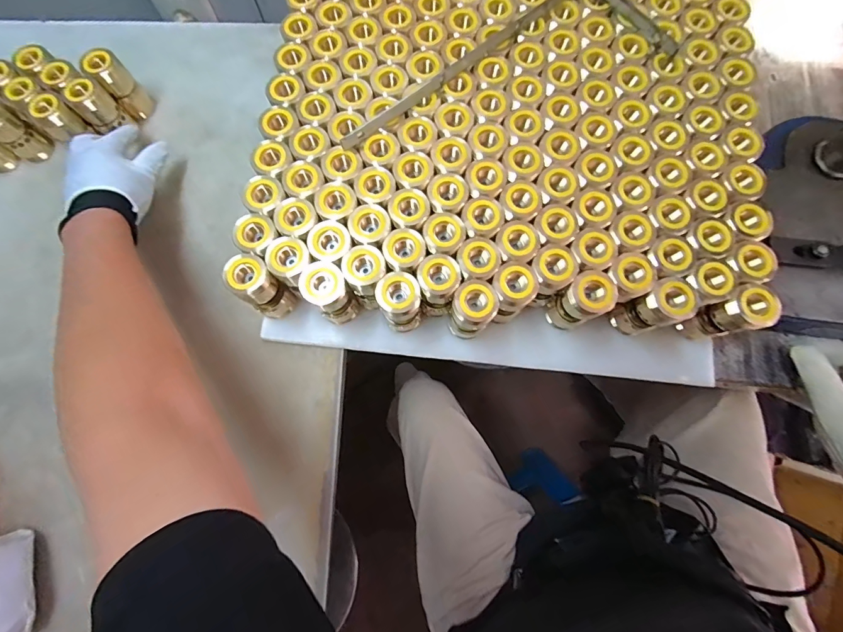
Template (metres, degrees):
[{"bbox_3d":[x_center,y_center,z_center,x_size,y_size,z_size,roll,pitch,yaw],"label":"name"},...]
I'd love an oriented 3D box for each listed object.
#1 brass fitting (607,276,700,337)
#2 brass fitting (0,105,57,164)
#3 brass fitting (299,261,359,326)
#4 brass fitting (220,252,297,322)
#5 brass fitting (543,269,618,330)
[{"bbox_3d":[0.235,-0.007,0.398,0.041,0.090,0.038,-33,78,-7],"label":"brass fitting"},{"bbox_3d":[-0.501,-0.224,0.480,0.029,0.085,0.036,32,79,10],"label":"brass fitting"},{"bbox_3d":[-0.092,-0.021,0.401,0.040,0.092,0.037,0,77,1],"label":"brass fitting"},{"bbox_3d":[-0.164,-0.027,0.404,0.032,0.100,0.041,42,81,10],"label":"brass fitting"},{"bbox_3d":[0.157,-0.011,0.397,0.049,0.088,0.042,-31,78,-6],"label":"brass fitting"}]

